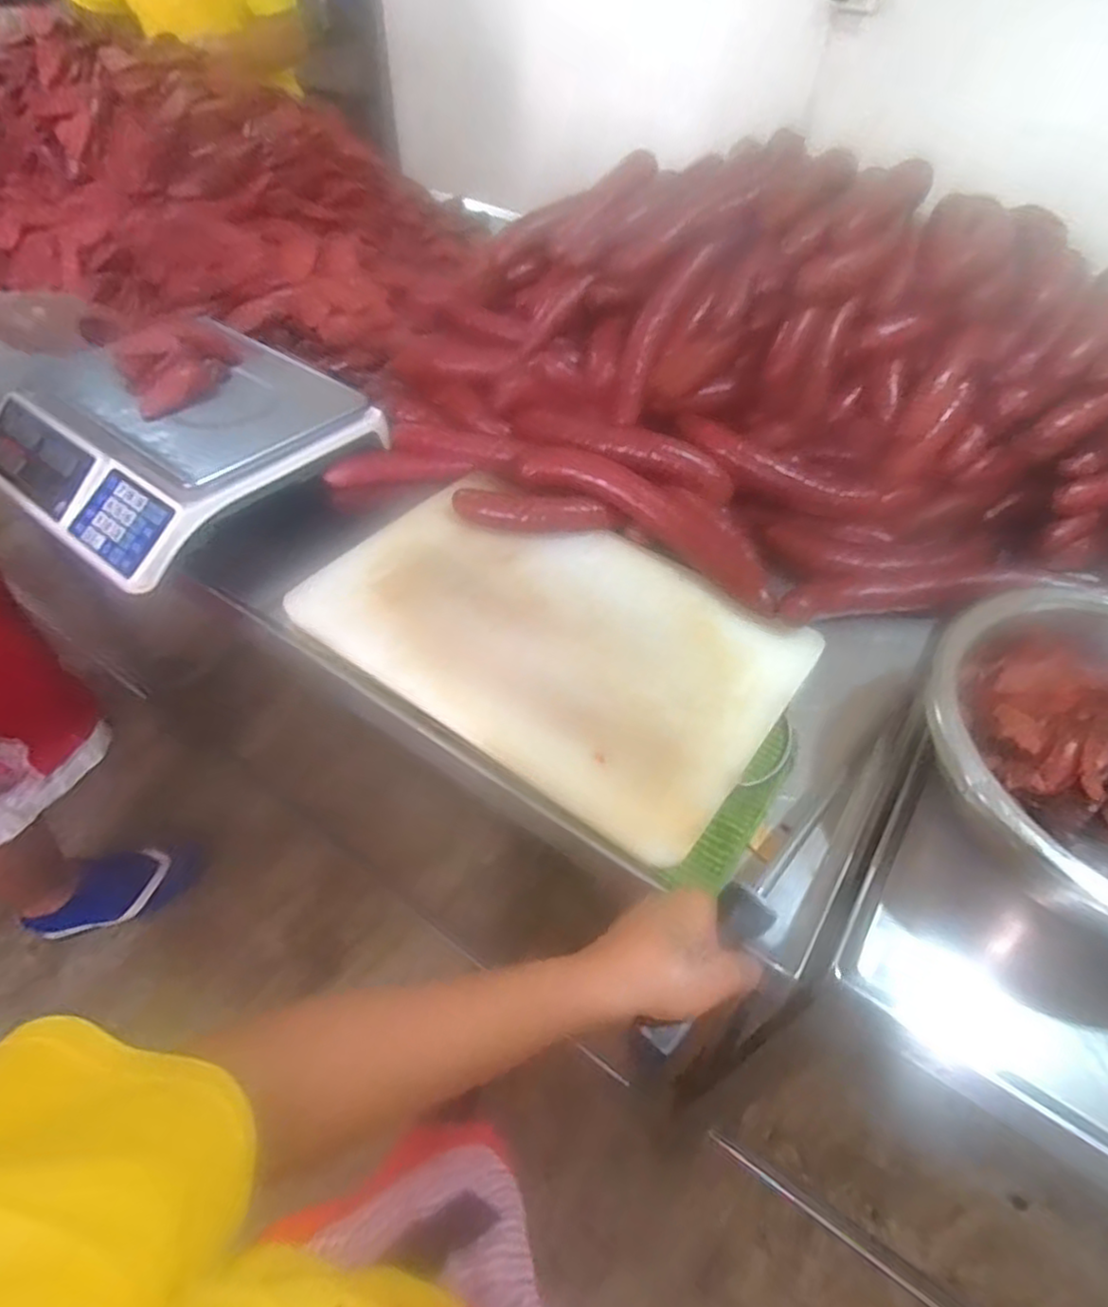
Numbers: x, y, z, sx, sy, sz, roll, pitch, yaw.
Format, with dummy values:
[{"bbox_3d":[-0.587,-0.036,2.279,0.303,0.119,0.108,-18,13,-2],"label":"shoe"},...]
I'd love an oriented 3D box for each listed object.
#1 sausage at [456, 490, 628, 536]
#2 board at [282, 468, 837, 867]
[{"bbox_3d":[-0.022,-0.145,0.729,0.175,0.030,0.041,10,50,7],"label":"sausage"},{"bbox_3d":[-0.002,-0.025,0.652,0.425,0.025,0.277,30,55,22],"label":"board"}]

